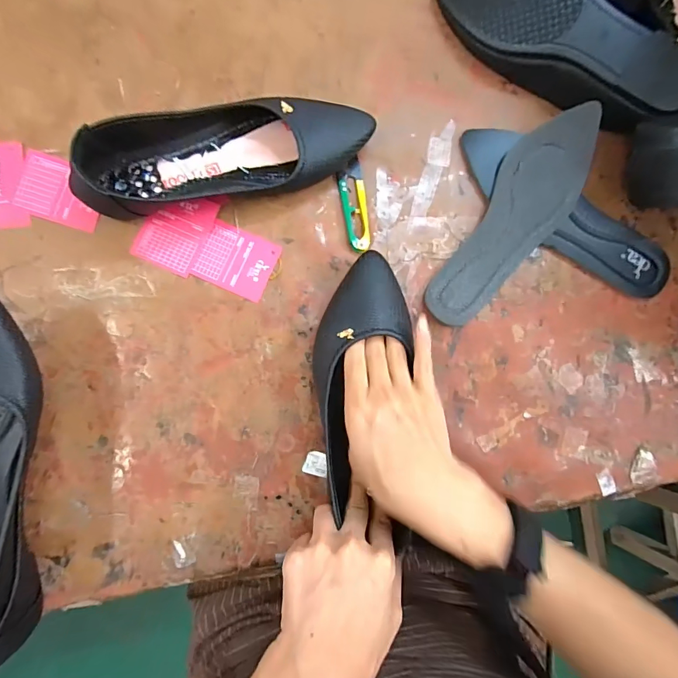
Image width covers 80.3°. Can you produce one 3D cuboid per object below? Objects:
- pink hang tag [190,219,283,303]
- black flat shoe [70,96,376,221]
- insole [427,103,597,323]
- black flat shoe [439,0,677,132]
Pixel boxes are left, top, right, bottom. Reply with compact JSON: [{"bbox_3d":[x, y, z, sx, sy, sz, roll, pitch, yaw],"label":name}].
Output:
[{"bbox_3d":[-0.092,-0.071,0.364,0.065,0.004,0.057,23,84,-4],"label":"pink hang tag"},{"bbox_3d":[-0.092,-0.164,0.338,0.252,0.063,0.088,-10,87,-7],"label":"black flat shoe"},{"bbox_3d":[0.166,-0.112,0.378,0.080,0.035,0.237,37,83,-3],"label":"insole"},{"bbox_3d":[0.210,-0.281,0.379,0.242,0.065,0.093,40,83,-3],"label":"black flat shoe"}]

